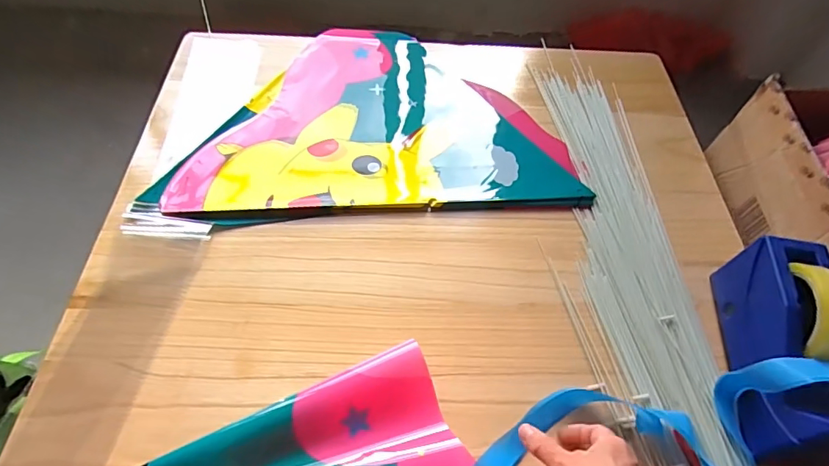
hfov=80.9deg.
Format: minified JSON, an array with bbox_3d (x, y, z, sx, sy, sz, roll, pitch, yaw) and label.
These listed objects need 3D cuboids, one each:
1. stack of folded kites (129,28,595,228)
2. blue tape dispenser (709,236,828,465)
[{"bbox_3d":[-0.068,-0.168,0.674,0.511,0.017,0.338,-4,56,-6],"label":"stack of folded kites"},{"bbox_3d":[0.355,0.105,0.454,0.070,0.104,0.200,12,56,4],"label":"blue tape dispenser"}]

